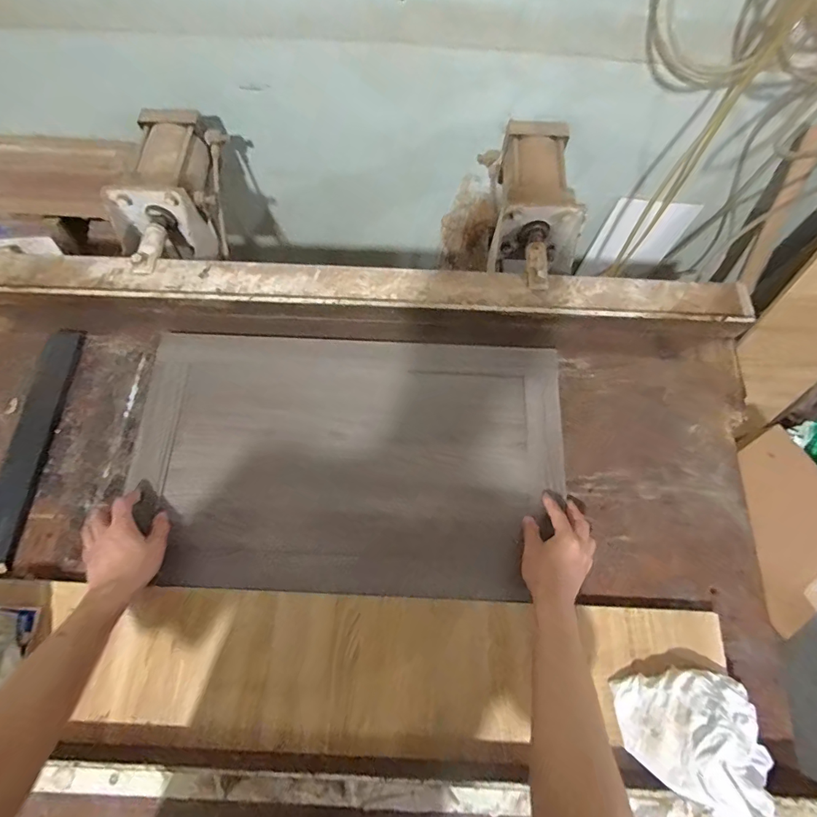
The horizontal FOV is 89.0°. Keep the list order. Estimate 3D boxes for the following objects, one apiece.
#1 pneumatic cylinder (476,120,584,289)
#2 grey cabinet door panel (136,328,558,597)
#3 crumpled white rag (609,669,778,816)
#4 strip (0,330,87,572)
[{"bbox_3d":[0.223,-0.364,0.775,0.149,0.147,0.339,-5,83,-3],"label":"pneumatic cylinder"},{"bbox_3d":[-0.088,0.073,0.634,0.635,0.029,0.380,4,71,0],"label":"grey cabinet door panel"},{"bbox_3d":[0.345,0.385,0.506,0.177,0.088,0.138,27,74,8],"label":"crumpled white rag"},{"bbox_3d":[-0.581,0.048,0.645,0.056,0.017,0.376,2,72,0],"label":"strip"}]

